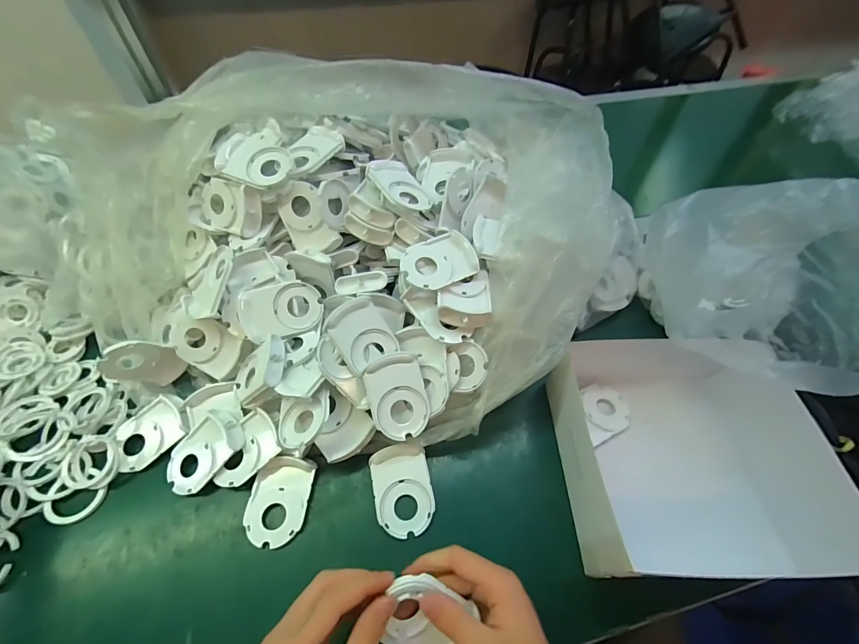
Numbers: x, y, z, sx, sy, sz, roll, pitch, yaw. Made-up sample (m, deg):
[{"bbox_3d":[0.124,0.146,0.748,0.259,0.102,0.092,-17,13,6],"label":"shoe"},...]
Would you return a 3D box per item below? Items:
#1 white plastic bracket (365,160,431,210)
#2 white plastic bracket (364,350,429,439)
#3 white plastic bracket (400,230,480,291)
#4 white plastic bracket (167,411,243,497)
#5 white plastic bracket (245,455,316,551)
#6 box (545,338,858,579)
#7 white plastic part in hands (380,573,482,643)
[{"bbox_3d":[-0.035,-0.157,0.423,0.061,0.012,0.073,-4,60,-34],"label":"white plastic bracket"},{"bbox_3d":[-0.033,0.075,0.374,0.057,0.020,0.082,-12,89,-16],"label":"white plastic bracket"},{"bbox_3d":[0.009,-0.065,0.387,0.078,0.017,0.057,-22,57,-16],"label":"white plastic bracket"},{"bbox_3d":[-0.234,0.137,0.383,0.055,0.022,0.082,40,83,23],"label":"white plastic bracket"},{"bbox_3d":[-0.150,0.175,0.364,0.058,0.023,0.077,6,52,4],"label":"white plastic bracket"},{"bbox_3d":[0.240,0.124,0.359,0.206,0.095,0.197,0,52,-1],"label":"box"},{"bbox_3d":[-0.002,0.221,0.272,0.057,0.087,0.007,-45,19,-9],"label":"white plastic part in hands"}]

